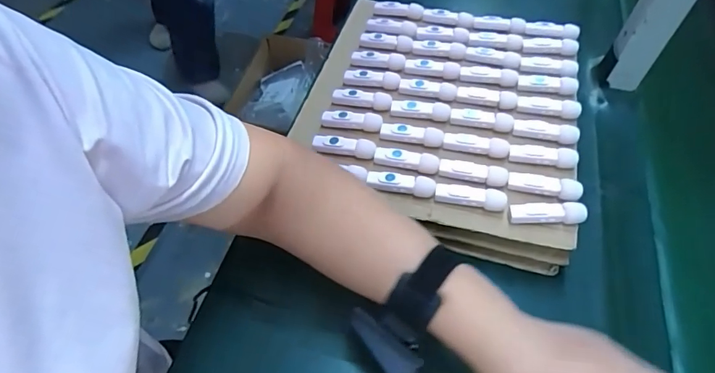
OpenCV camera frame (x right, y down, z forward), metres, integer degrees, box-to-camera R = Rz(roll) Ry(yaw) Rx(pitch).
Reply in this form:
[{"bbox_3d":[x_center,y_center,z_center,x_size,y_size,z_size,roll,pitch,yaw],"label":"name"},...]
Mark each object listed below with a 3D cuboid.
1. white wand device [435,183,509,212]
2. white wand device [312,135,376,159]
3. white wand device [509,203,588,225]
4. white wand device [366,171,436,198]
[{"bbox_3d":[0.106,0.009,0.431,0.064,0.015,0.016,13,53,6],"label":"white wand device"},{"bbox_3d":[-0.014,-0.043,0.469,0.065,0.013,0.017,11,53,4],"label":"white wand device"},{"bbox_3d":[0.172,0.025,0.418,0.066,0.018,0.015,6,53,0],"label":"white wand device"},{"bbox_3d":[0.042,-0.004,0.441,0.065,0.012,0.015,10,53,3],"label":"white wand device"}]

